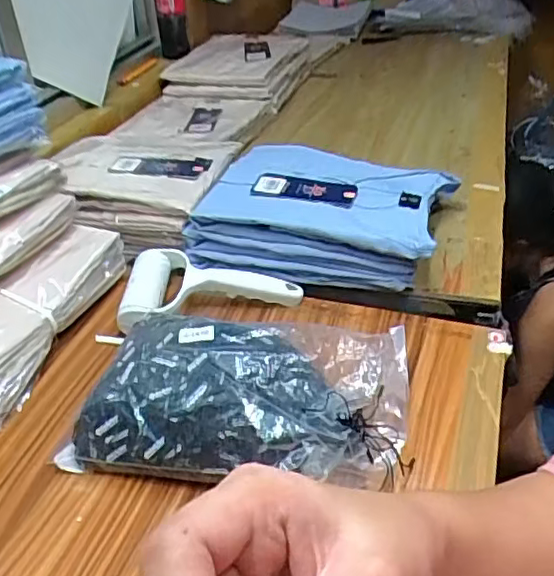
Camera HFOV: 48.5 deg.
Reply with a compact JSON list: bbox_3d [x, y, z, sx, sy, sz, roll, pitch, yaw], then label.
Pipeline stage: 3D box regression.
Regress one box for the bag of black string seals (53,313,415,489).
[{"bbox_3d":[-0.032,0.090,0.526,0.282,0.073,0.154,-1,36,4],"label":"bag of black string seals"}]

